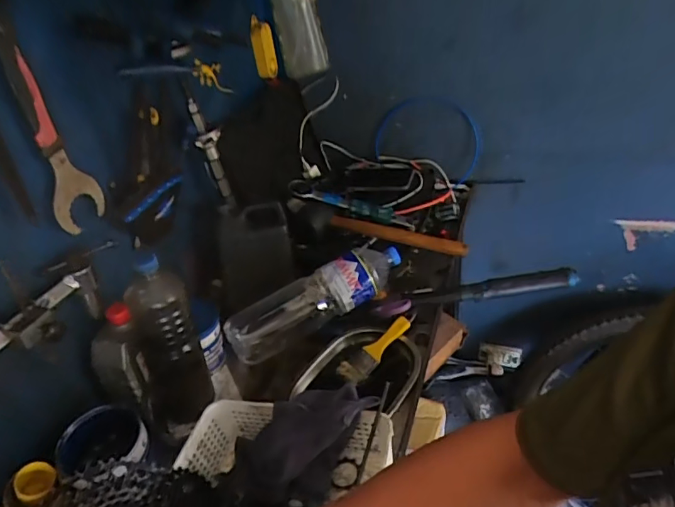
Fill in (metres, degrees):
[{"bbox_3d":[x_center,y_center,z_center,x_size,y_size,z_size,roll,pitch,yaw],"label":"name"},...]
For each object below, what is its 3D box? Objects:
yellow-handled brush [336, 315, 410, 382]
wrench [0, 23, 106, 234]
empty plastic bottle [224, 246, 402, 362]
[{"bbox_3d":[0.061,0.148,0.771,0.136,0.022,0.036,-39,45,-17],"label":"yellow-handled brush"},{"bbox_3d":[-0.340,-0.138,0.579,0.010,0.234,0.065,10,39,23],"label":"wrench"},{"bbox_3d":[-0.037,0.072,0.820,0.310,0.075,0.079,-29,38,-3],"label":"empty plastic bottle"}]

